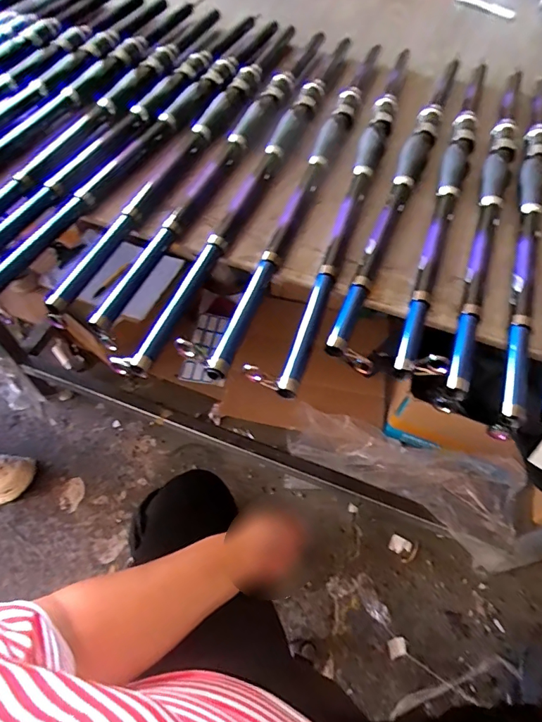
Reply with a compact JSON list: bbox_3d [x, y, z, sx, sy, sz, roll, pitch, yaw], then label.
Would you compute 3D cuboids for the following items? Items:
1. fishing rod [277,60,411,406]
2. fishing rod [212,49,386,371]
[{"bbox_3d":[0.107,-0.219,0.506,0.028,0.026,0.609,18,57,7],"label":"fishing rod"},{"bbox_3d":[0.057,-0.235,0.515,0.026,0.022,0.617,18,57,8],"label":"fishing rod"}]

